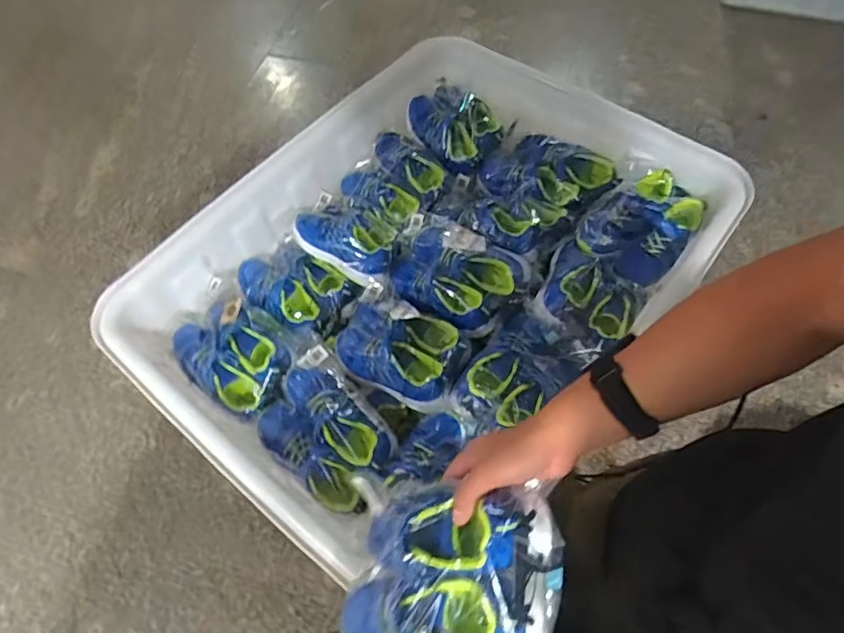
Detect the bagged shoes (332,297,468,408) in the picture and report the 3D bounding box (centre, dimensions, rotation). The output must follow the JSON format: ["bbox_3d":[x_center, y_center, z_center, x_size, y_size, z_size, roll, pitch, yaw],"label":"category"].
[{"bbox_3d":[-0.037,0.046,0.942,0.210,0.073,0.151,22,64,15],"label":"bagged shoes"}]

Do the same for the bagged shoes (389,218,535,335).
[{"bbox_3d":[0.067,-0.078,1.002,0.247,0.079,0.182,22,64,15],"label":"bagged shoes"}]

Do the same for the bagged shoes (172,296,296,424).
[{"bbox_3d":[-0.321,0.059,0.953,0.204,0.073,0.165,33,68,20],"label":"bagged shoes"}]

